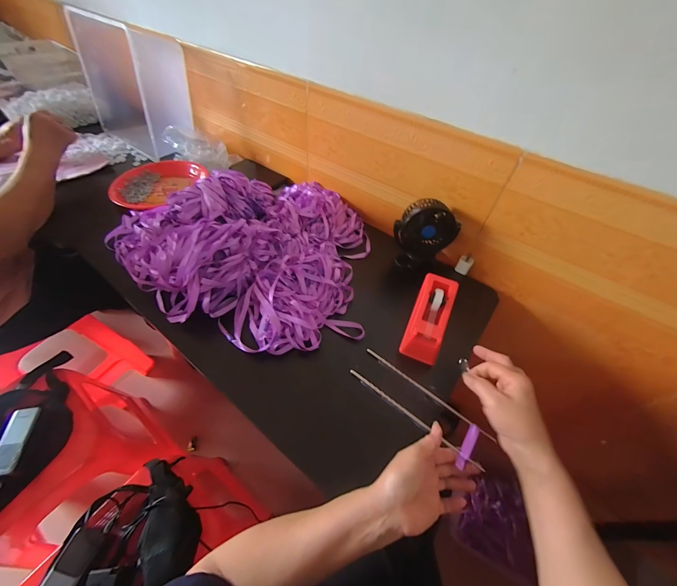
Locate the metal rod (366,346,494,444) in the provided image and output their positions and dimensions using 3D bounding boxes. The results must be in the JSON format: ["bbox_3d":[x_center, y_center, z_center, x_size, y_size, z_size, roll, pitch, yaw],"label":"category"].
[{"bbox_3d":[0.135,0.151,0.443,0.220,0.007,0.008,34,57,22],"label":"metal rod"}]

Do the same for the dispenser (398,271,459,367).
[{"bbox_3d":[0.160,0.036,0.497,0.060,0.060,0.155,21,53,13],"label":"dispenser"}]

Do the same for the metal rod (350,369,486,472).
[{"bbox_3d":[0.110,0.185,0.428,0.225,0.012,0.009,33,57,18],"label":"metal rod"}]

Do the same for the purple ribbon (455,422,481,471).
[{"bbox_3d":[0.185,0.214,0.406,0.013,0.008,0.060,29,61,18],"label":"purple ribbon"}]

